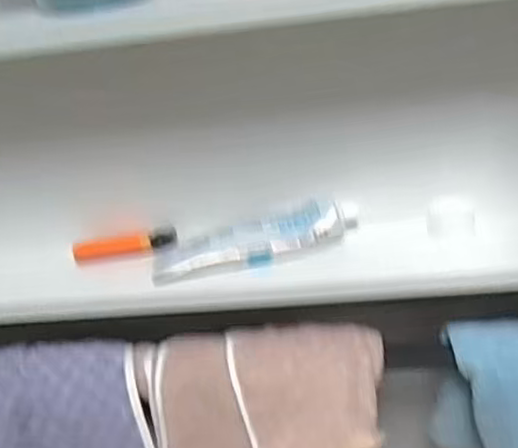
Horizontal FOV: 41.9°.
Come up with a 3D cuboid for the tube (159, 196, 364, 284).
[{"bbox_3d":[-0.001,0.009,0.517,0.161,0.033,0.045,-10,27,-4],"label":"tube"}]

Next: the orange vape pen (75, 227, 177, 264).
[{"bbox_3d":[-0.107,0.018,0.543,0.081,0.014,0.018,-11,27,-5],"label":"orange vape pen"}]

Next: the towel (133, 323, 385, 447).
[{"bbox_3d":[0.004,0.173,0.520,0.178,0.165,0.090,-4,27,8],"label":"towel"}]

